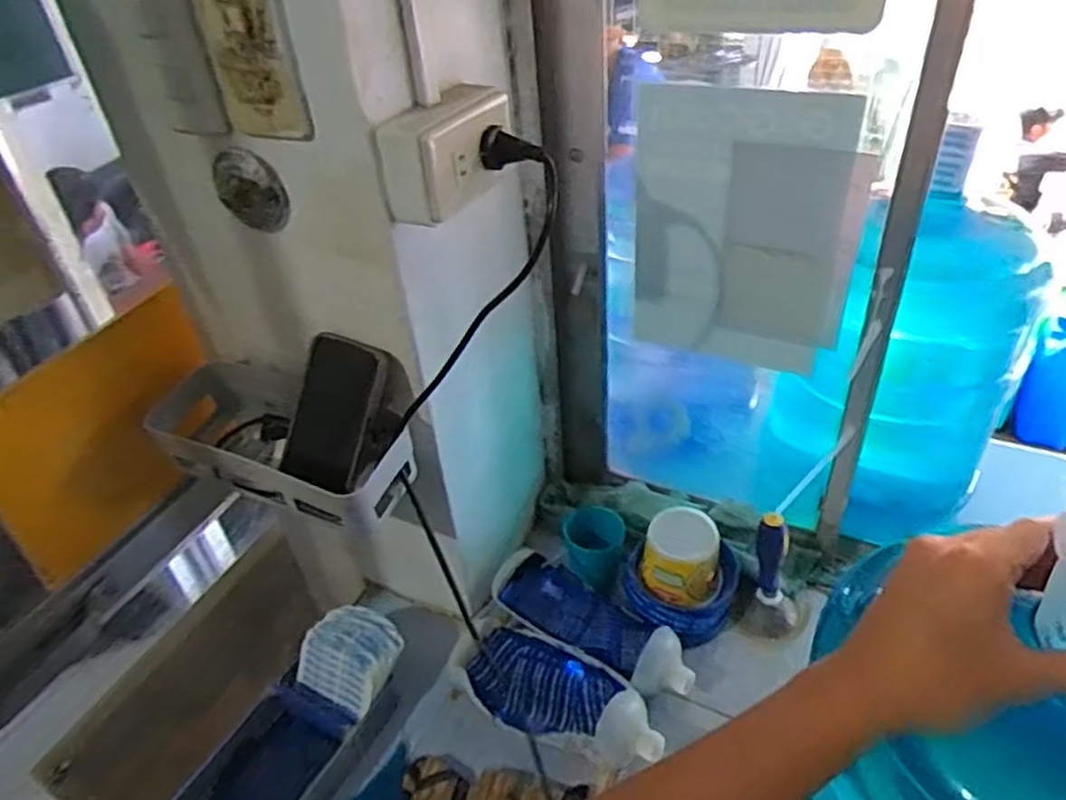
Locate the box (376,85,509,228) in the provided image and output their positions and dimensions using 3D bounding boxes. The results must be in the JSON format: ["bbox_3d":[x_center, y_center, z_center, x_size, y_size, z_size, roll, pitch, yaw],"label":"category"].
[{"bbox_3d":[-0.066,-0.204,0.598,0.044,0.075,0.131,16,43,26],"label":"box"}]

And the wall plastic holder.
[{"bbox_3d":[-0.254,0.044,0.736,0.272,0.081,0.115,13,41,22],"label":"wall plastic holder"}]

